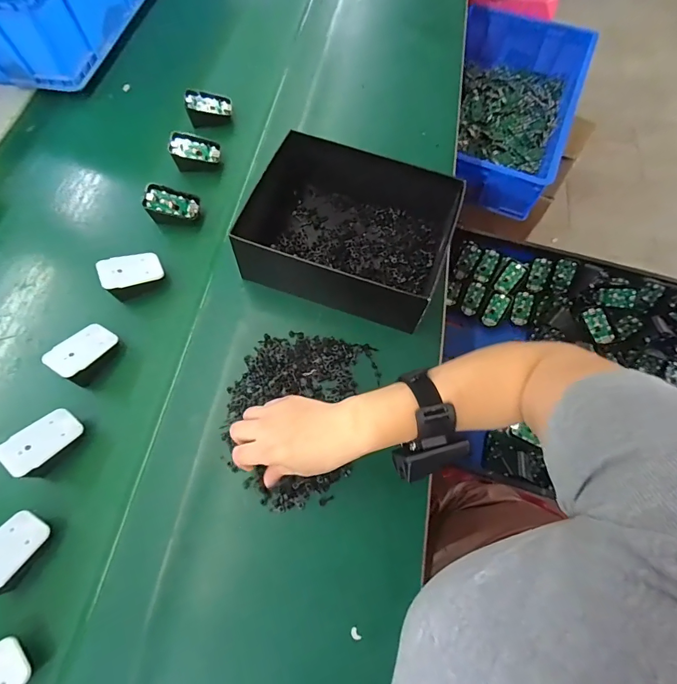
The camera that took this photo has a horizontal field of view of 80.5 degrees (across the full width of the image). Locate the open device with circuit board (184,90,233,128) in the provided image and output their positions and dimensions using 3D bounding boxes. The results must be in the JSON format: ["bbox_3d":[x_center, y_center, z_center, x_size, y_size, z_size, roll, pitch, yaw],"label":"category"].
[{"bbox_3d":[-0.202,-0.367,0.629,0.070,0.043,0.042,-16,67,-7],"label":"open device with circuit board"}]

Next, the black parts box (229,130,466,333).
[{"bbox_3d":[0.016,-0.144,0.512,0.242,0.078,0.197,14,67,6],"label":"black parts box"}]

